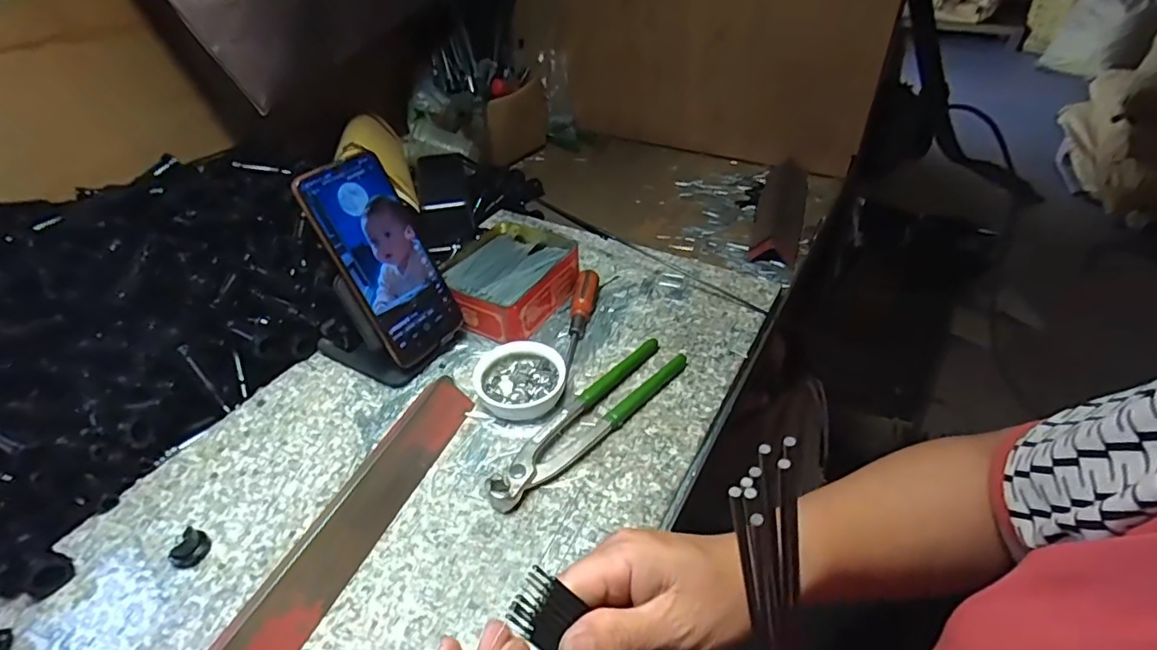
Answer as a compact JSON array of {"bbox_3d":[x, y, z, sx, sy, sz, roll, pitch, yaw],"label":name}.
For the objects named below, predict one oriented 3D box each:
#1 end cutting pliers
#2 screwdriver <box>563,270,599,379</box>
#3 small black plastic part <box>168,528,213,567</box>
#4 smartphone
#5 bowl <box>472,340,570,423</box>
[{"bbox_3d":[0.008,0.069,0.442,0.044,0.014,0.197,30,51,33],"label":"end cutting pliers"},{"bbox_3d":[0.000,0.000,0.518,0.022,0.020,0.138,3,41,8],"label":"screwdriver"},{"bbox_3d":[-0.252,0.145,0.374,0.015,0.013,0.023,0,41,5],"label":"small black plastic part"},{"bbox_3d":[-0.155,-0.054,0.469,0.006,0.166,0.082,-5,31,41],"label":"smartphone"},{"bbox_3d":[-0.048,0.042,0.465,0.070,0.021,0.066,-2,41,2],"label":"bowl"}]

